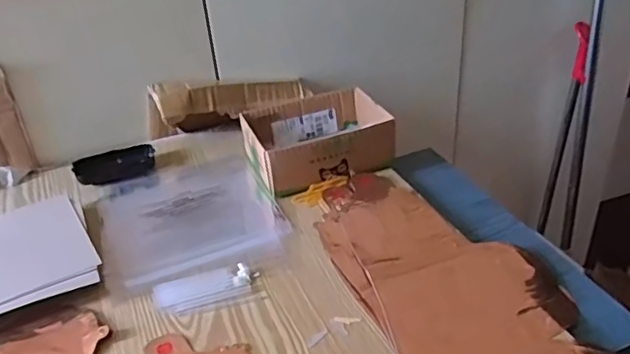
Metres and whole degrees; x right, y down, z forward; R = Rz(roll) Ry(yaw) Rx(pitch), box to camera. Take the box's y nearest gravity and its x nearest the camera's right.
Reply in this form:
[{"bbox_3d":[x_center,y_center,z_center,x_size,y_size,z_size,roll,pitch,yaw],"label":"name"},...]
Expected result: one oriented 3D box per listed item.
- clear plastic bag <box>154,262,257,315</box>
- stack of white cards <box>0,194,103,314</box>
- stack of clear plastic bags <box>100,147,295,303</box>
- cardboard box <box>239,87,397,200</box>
[{"bbox_3d":[-0.117,0.116,0.629,0.106,0.009,0.053,-15,35,-15],"label":"clear plastic bag"},{"bbox_3d":[-0.365,0.094,0.674,0.193,0.018,0.193,-21,36,-23],"label":"stack of white cards"},{"bbox_3d":[-0.165,0.047,0.762,0.210,0.016,0.247,-17,35,-17],"label":"stack of clear plastic bags"},{"bbox_3d":[0.000,-0.053,0.810,0.184,0.064,0.149,-13,34,-13],"label":"cardboard box"}]

